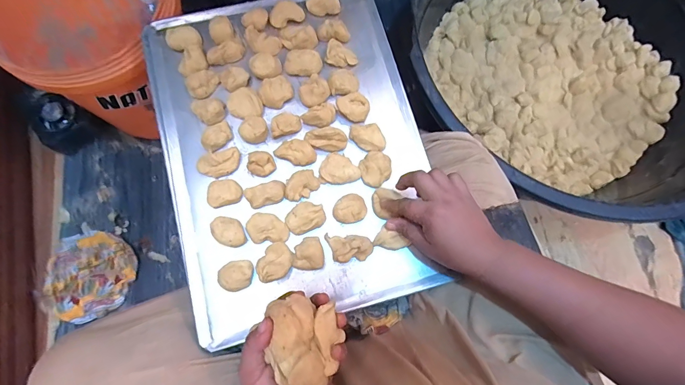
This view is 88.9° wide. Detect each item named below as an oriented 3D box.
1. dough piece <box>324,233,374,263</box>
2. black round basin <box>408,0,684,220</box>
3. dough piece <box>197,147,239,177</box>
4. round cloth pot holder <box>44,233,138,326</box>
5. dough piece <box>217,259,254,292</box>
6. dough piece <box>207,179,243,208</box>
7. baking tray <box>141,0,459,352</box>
[{"bbox_3d":[0.008,0.069,0.425,0.057,0.020,0.032,3,75,1],"label":"dough piece"},{"bbox_3d":[0.472,-0.266,0.741,0.663,0.246,0.658,0,75,0],"label":"black round basin"},{"bbox_3d":[-0.157,-0.037,0.442,0.053,0.021,0.030,-22,76,-6],"label":"dough piece"},{"bbox_3d":[-0.544,0.177,0.748,0.177,0.021,0.180,0,75,0],"label":"round cloth pot holder"},{"bbox_3d":[-0.127,0.099,0.413,0.040,0.020,0.033,-5,75,-1],"label":"dough piece"},{"bbox_3d":[-0.148,0.000,0.438,0.040,0.014,0.032,-16,75,-4],"label":"dough piece"},{"bbox_3d":[-0.064,-0.064,0.462,0.329,0.042,0.440,-15,79,-6],"label":"baking tray"}]

